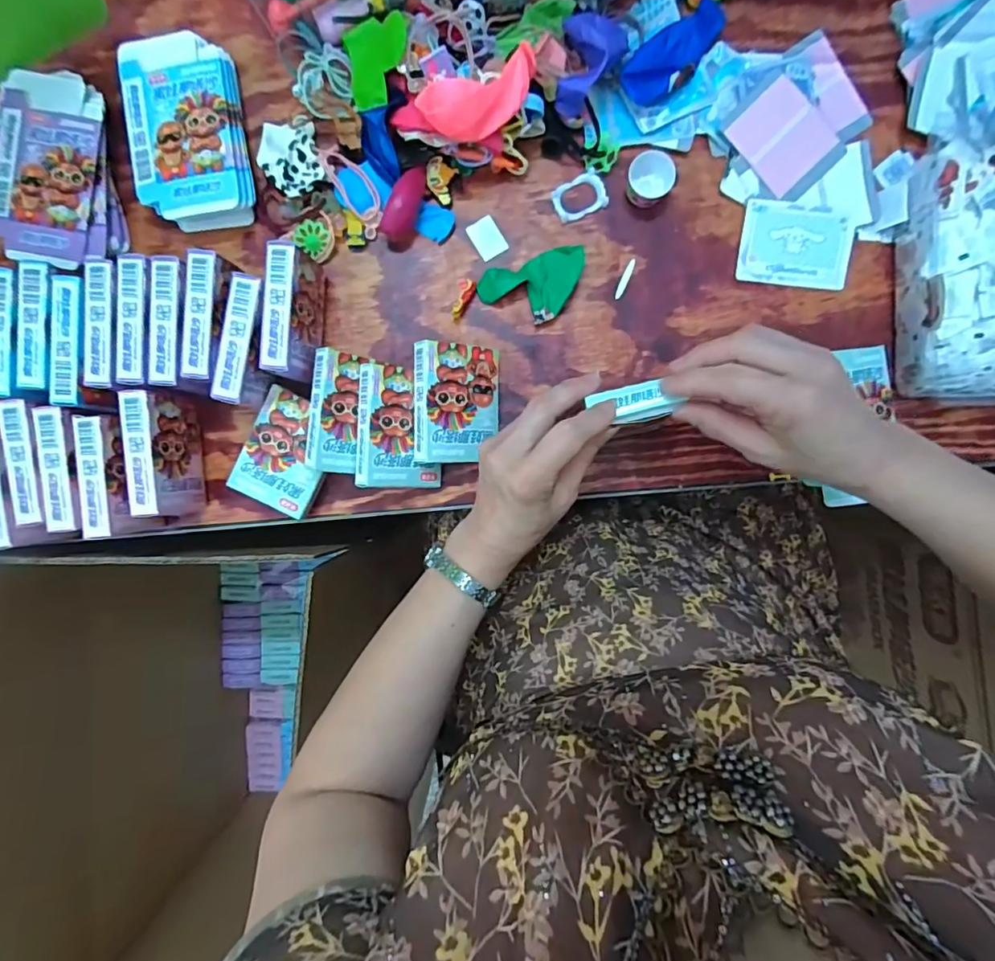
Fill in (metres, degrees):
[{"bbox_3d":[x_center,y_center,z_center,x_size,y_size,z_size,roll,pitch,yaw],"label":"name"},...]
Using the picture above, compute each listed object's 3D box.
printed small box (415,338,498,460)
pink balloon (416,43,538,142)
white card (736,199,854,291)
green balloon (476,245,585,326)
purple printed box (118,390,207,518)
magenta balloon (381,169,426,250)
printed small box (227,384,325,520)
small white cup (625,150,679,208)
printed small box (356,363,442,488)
[{"bbox_3d":[-0.030,-0.060,0.414,0.067,0.017,0.090,-1,93,-33],"label":"printed small box"},{"bbox_3d":[-0.009,-0.282,0.388,0.092,0.015,0.041,-27,94,2],"label":"pink balloon"},{"bbox_3d":[0.249,-0.197,0.437,0.090,0.004,0.066,5,92,1],"label":"white card"},{"bbox_3d":[0.032,-0.158,0.435,0.086,0.018,0.053,-22,91,2],"label":"green balloon"},{"bbox_3d":[-0.262,-0.019,0.416,0.026,0.069,0.094,-1,92,2],"label":"purple printed box"},{"bbox_3d":[-0.075,-0.224,0.428,0.023,0.020,0.060,17,92,1],"label":"magenta balloon"},{"bbox_3d":[-0.171,-0.023,0.436,0.066,0.026,0.090,26,92,1],"label":"printed small box"},{"bbox_3d":[0.122,-0.241,0.422,0.035,0.022,0.036,0,92,2],"label":"small white cup"},{"bbox_3d":[-0.076,-0.041,0.413,0.064,0.020,0.091,0,96,-35],"label":"printed small box"}]

